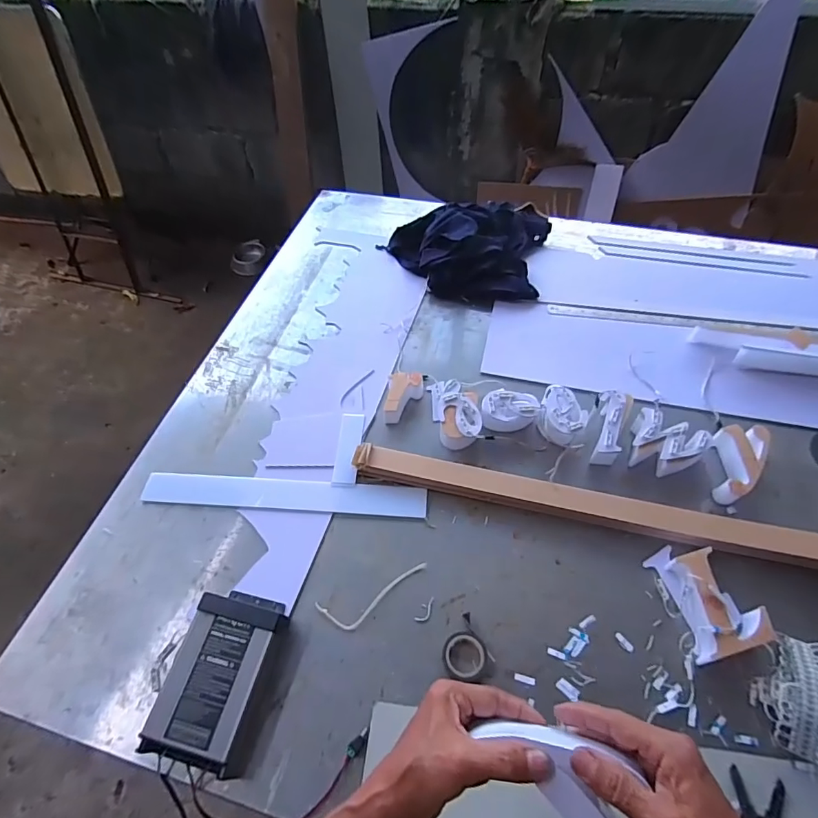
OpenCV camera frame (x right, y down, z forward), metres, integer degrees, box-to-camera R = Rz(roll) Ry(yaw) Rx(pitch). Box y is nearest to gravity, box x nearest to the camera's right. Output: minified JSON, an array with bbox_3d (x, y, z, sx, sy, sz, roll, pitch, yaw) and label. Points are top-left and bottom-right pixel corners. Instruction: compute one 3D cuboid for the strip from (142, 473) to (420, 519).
[{"bbox_3d":[-0.200,0.139,0.762,0.453,0.009,0.056,3,56,5],"label":"strip"}]

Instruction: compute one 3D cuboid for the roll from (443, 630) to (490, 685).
[{"bbox_3d":[0.075,0.320,0.616,0.061,0.015,0.056,-1,56,2],"label":"roll"}]

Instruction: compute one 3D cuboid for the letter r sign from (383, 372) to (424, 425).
[{"bbox_3d":[-0.008,-0.019,0.835,0.060,0.042,0.090,5,55,5],"label":"letter r sign"}]

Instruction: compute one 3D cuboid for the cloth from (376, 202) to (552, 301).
[{"bbox_3d":[0.130,-0.387,1.069,0.338,0.094,0.323,11,57,10],"label":"cloth"}]

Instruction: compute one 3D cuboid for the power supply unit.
[{"bbox_3d":[-0.234,0.328,0.593,0.113,0.048,0.190,11,56,9],"label":"power supply unit"}]

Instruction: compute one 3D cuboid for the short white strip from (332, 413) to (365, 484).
[{"bbox_3d":[-0.101,0.064,0.803,0.039,0.008,0.133,2,56,4],"label":"short white strip"}]

